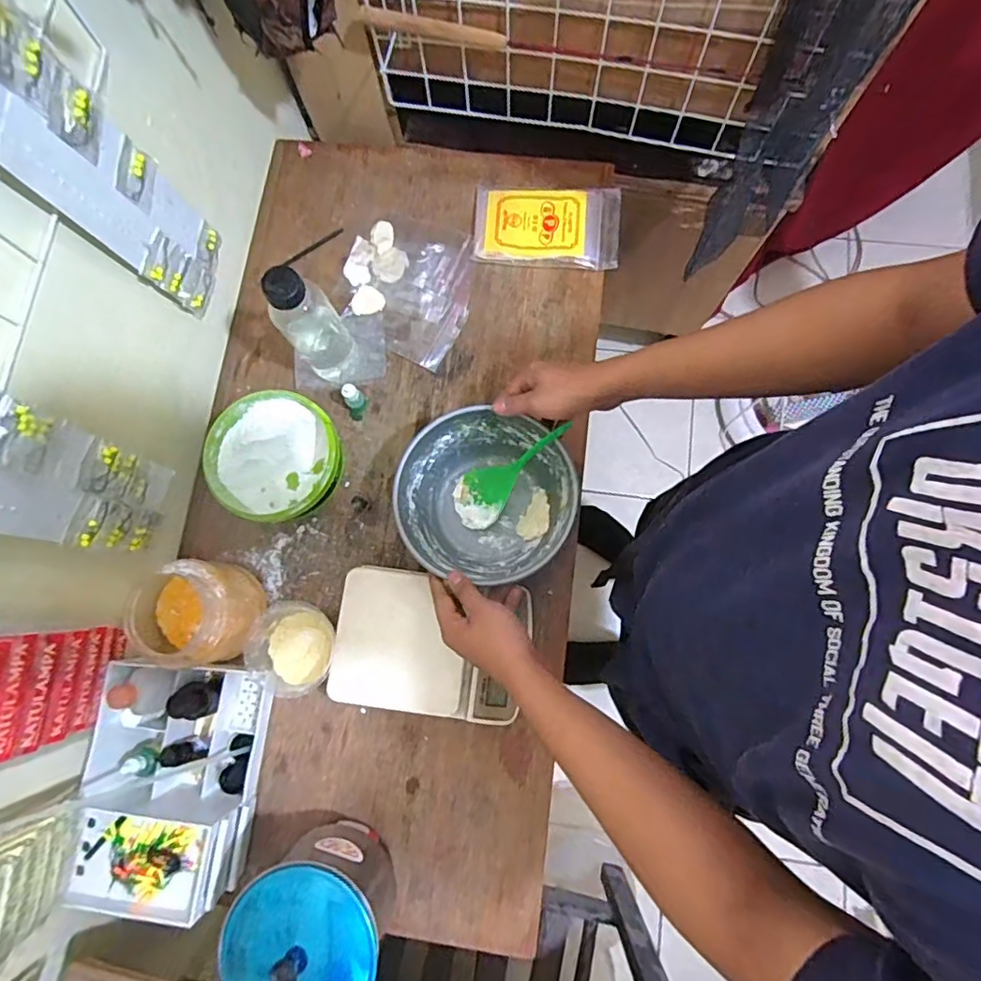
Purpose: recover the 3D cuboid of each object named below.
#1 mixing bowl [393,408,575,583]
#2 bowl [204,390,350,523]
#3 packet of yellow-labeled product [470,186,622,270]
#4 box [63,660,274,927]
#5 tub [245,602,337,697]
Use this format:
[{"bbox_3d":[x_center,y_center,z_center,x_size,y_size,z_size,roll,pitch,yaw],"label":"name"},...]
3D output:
[{"bbox_3d":[-0.005,0.013,0.655,0.187,0.110,0.179,0,75,1],"label":"mixing bowl"},{"bbox_3d":[-0.261,-0.039,0.688,0.153,0.060,0.152,0,79,2],"label":"bowl"},{"bbox_3d":[0.077,-0.365,0.763,0.196,0.019,0.115,6,79,4],"label":"packet of yellow-labeled product"},{"bbox_3d":[-0.343,0.306,0.605,0.157,0.105,0.233,2,79,3],"label":"box"},{"bbox_3d":[-0.225,0.183,0.652,0.094,0.053,0.098,0,79,2],"label":"tub"}]

